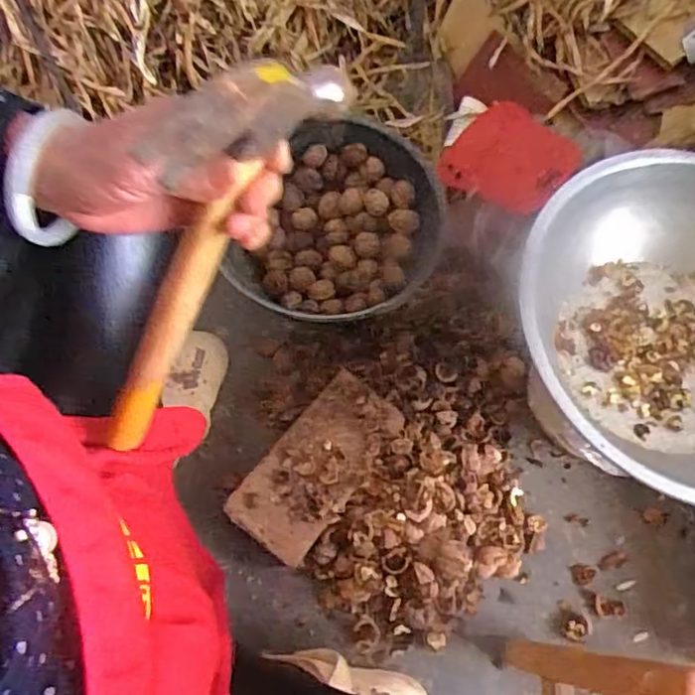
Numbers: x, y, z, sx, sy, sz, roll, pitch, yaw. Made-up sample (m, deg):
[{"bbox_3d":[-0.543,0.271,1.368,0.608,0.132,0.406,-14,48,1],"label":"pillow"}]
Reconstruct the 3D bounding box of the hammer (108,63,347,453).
[{"bbox_3d":[-0.099,-0.039,0.419,0.027,0.310,0.091,45,34,14],"label":"hammer"}]

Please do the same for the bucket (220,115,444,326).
[{"bbox_3d":[-0.012,-0.146,0.873,0.252,0.159,0.295,32,71,10],"label":"bucket"}]

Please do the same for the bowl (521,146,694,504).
[{"bbox_3d":[0.361,-0.015,0.675,0.358,0.119,0.372,1,69,-2],"label":"bowl"}]

